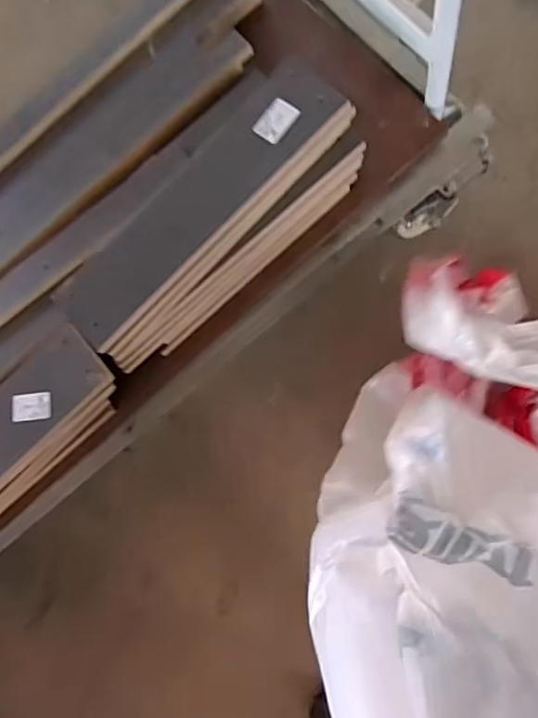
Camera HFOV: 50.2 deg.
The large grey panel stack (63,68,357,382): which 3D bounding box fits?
[{"bbox_3d":[-0.085,-0.204,0.862,0.483,0.122,0.183,-44,75,1],"label":"large grey panel stack"}]

